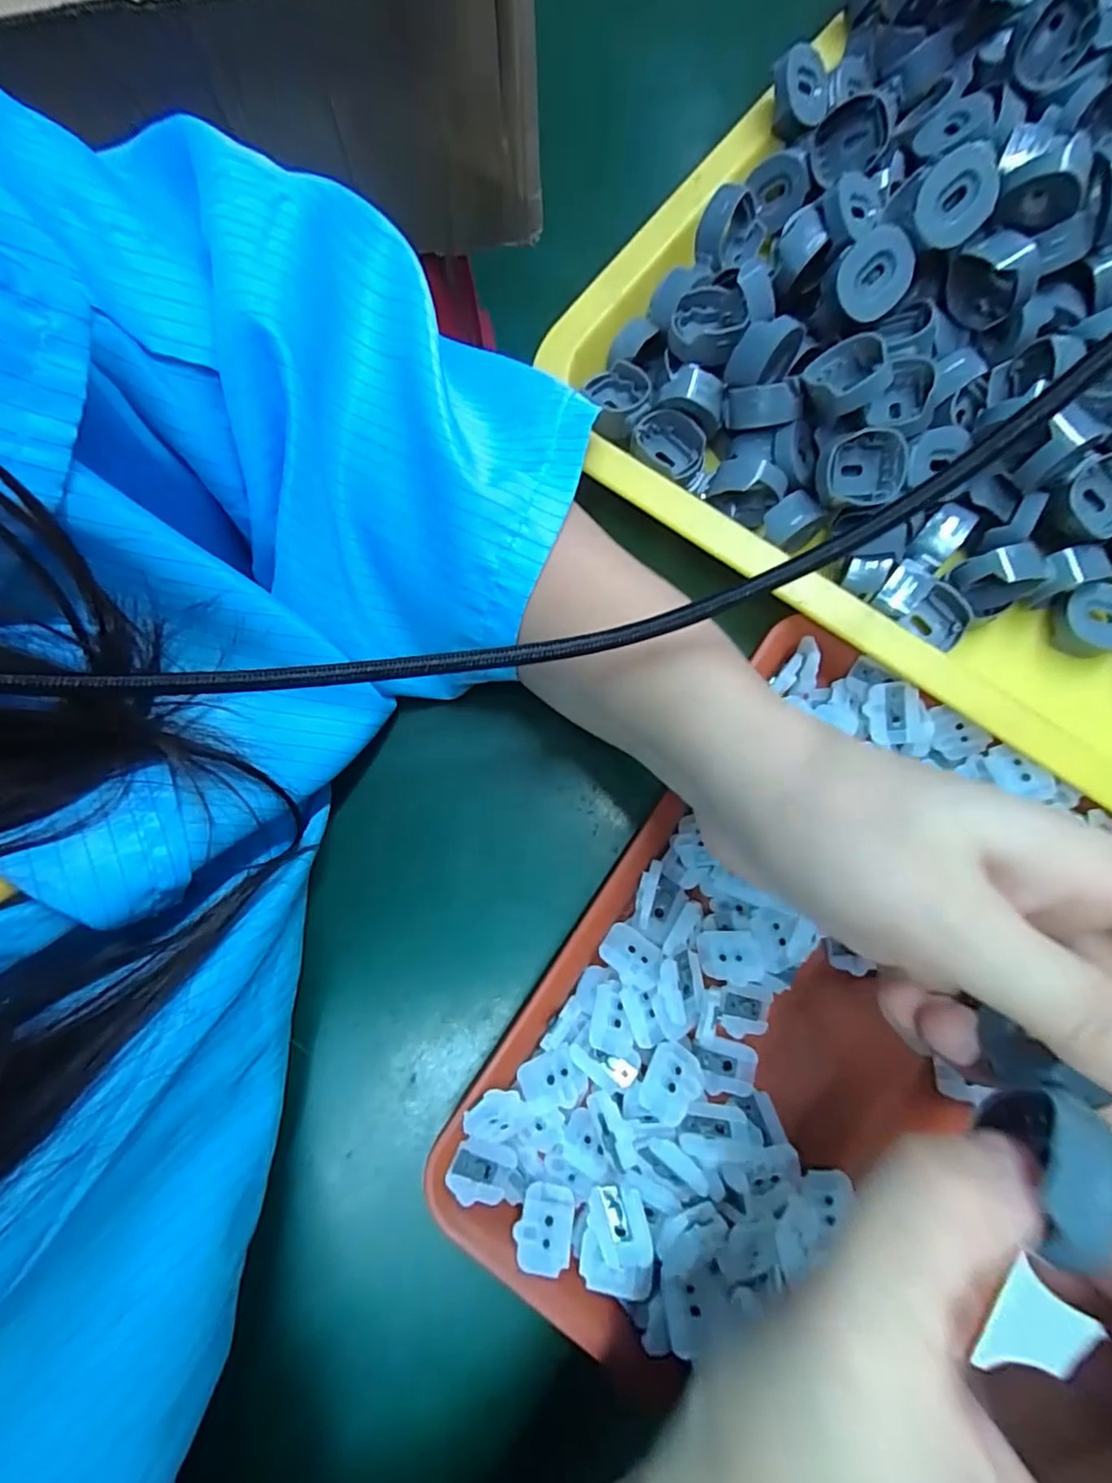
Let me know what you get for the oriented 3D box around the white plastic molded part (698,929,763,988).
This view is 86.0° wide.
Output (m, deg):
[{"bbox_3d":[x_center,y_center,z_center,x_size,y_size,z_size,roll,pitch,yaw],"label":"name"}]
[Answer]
[{"bbox_3d":[0.057,0.071,0.196,0.018,0.007,0.017,-4,76,0],"label":"white plastic molded part"}]

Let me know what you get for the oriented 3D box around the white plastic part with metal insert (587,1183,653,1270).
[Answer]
[{"bbox_3d":[0.019,0.147,0.180,0.016,0.007,0.021,-13,76,-2],"label":"white plastic part with metal insert"}]

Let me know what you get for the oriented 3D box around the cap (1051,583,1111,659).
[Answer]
[{"bbox_3d":[0.207,-0.046,0.228,0.027,0.014,0.027,0,76,1],"label":"cap"}]

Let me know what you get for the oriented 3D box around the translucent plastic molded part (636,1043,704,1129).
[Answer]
[{"bbox_3d":[0.036,0.107,0.187,0.017,0.008,0.020,28,78,7],"label":"translucent plastic molded part"}]

